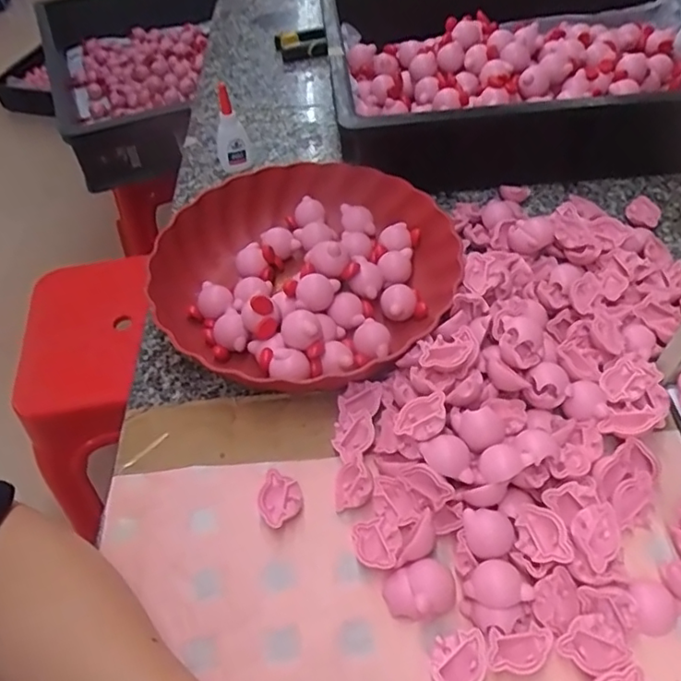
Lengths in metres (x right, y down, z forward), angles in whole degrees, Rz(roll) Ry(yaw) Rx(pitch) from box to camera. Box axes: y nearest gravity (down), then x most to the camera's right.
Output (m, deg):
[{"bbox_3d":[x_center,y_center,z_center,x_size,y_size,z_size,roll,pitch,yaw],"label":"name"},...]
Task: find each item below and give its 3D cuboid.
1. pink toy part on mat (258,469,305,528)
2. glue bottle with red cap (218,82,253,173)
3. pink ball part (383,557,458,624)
[{"bbox_3d":[-0.039,0.098,0.369,0.027,0.014,0.032,-26,54,-15],"label":"pink toy part on mat"},{"bbox_3d":[-0.114,-0.220,0.599,0.034,0.080,0.024,-14,51,-6],"label":"glue bottle with red cap"},{"bbox_3d":[0.045,0.140,0.328,0.039,0.018,0.029,-17,52,-9],"label":"pink ball part"}]

